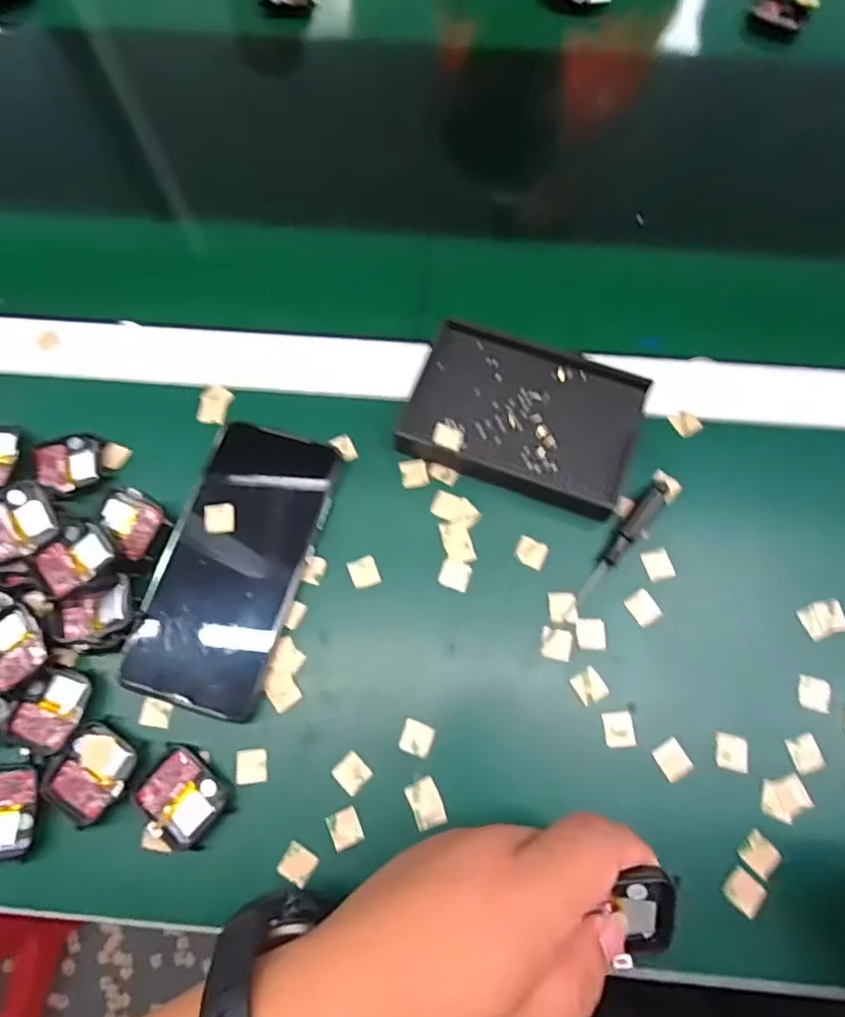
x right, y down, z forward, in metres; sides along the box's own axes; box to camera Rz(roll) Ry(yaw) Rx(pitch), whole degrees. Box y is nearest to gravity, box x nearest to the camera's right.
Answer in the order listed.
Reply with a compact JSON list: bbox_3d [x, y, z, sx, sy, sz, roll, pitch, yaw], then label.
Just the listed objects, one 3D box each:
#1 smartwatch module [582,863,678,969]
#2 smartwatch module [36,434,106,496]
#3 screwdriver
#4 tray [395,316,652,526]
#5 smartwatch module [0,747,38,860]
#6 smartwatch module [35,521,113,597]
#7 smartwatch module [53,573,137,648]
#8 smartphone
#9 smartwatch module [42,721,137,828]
[{"bbox_3d":[0.085,0.154,0.229,0.023,0.015,0.039,-6,108,-3],"label":"smartwatch module"},{"bbox_3d":[-0.216,-0.026,0.364,0.038,0.009,0.037,-8,70,-4],"label":"smartwatch module"},{"bbox_3d":[0.116,0.018,0.345,0.010,0.014,0.086,36,74,13],"label":"screwdriver"},{"bbox_3d":[0.061,-0.056,0.367,0.132,0.028,0.092,21,71,8],"label":"tray"},{"bbox_3d":[-0.213,0.150,0.300,0.036,0.006,0.048,-11,70,-4],"label":"smartwatch module"},{"bbox_3d":[-0.189,0.028,0.330,0.038,0.015,0.033,-41,74,-13],"label":"smartwatch module"},{"bbox_3d":[-0.177,0.057,0.324,0.041,0.012,0.031,-19,70,-7],"label":"smartwatch module"},{"bbox_3d":[-0.105,0.030,0.342,0.076,0.015,0.163,15,70,6],"label":"smartphone"},{"bbox_3d":[-0.171,0.135,0.305,0.040,0.006,0.041,33,73,12],"label":"smartwatch module"}]

